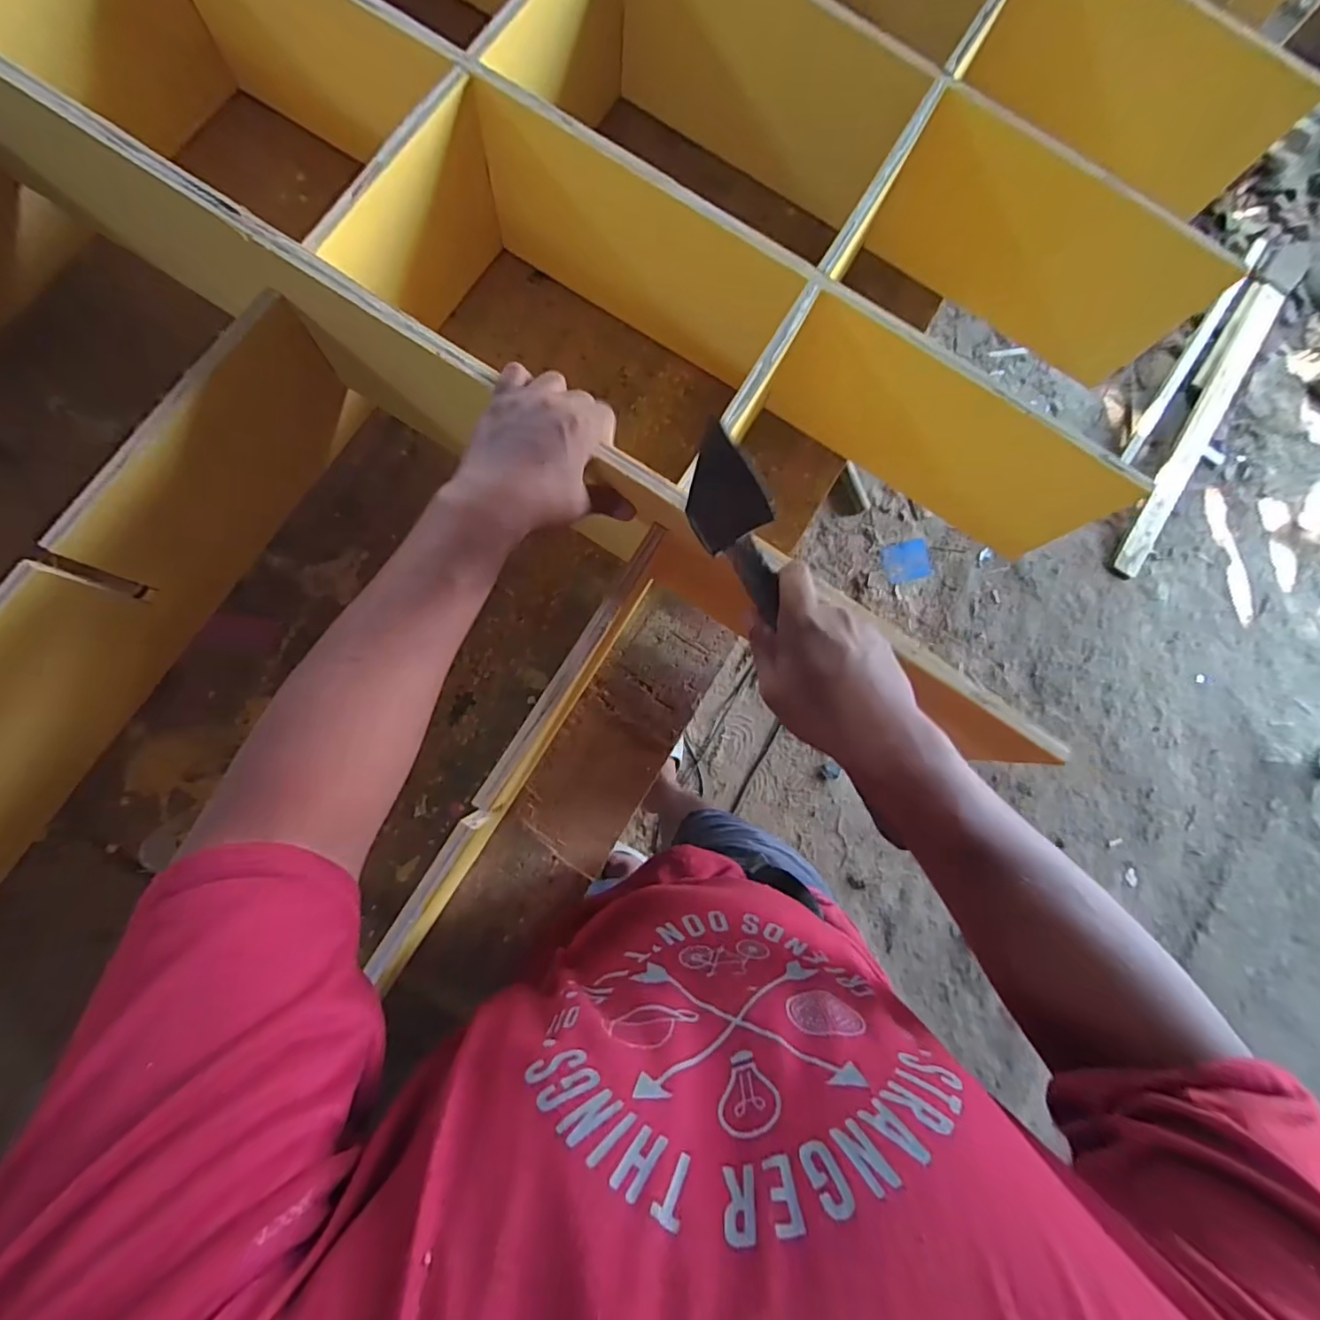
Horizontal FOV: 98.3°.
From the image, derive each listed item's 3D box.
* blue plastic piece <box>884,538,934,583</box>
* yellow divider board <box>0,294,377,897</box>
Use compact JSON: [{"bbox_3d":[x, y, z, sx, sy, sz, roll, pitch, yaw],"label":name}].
[{"bbox_3d":[0.726,-0.289,1.657,0.135,0.017,0.117,-17,83,-10],"label":"blue plastic piece"},{"bbox_3d":[-0.557,0.065,0.500,0.018,0.200,0.852,33,82,-2],"label":"yellow divider board"}]

